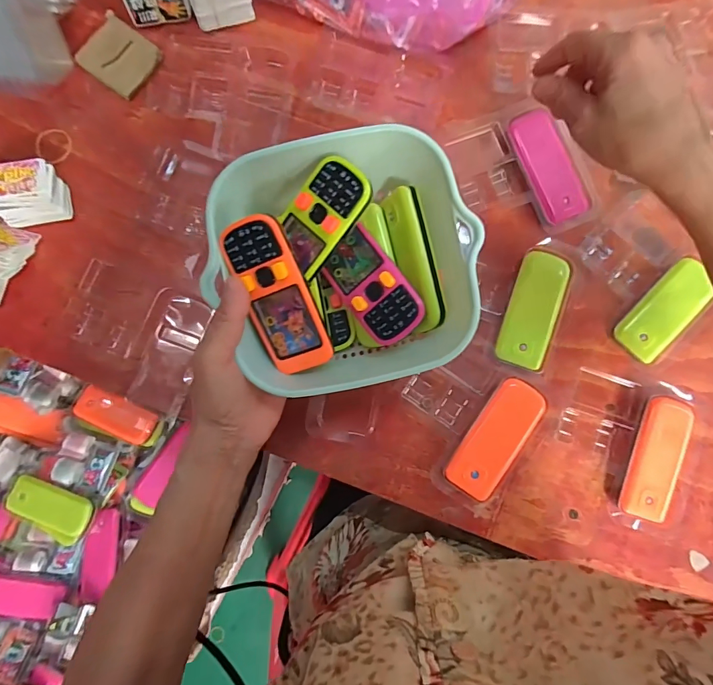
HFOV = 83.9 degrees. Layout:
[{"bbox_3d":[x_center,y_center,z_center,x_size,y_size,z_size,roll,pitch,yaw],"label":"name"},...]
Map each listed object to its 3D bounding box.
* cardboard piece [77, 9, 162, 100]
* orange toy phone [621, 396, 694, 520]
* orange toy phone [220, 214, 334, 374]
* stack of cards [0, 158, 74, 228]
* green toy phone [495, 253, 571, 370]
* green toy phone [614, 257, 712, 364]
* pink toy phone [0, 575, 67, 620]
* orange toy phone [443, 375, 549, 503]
[{"bbox_3d":[-0.223,-0.269,0.372,0.067,0.004,0.059,36,84,2],"label":"cardboard piece"},{"bbox_3d":[0.258,0.100,0.345,0.044,0.021,0.103,18,83,0],"label":"orange toy phone"},{"bbox_3d":[-0.053,-0.030,0.262,0.045,0.010,0.104,-19,108,18],"label":"orange toy phone"},{"bbox_3d":[-0.282,-0.126,0.339,0.054,0.033,0.043,-6,84,-3],"label":"stack of cards"},{"bbox_3d":[0.158,-0.028,0.354,0.044,0.013,0.102,18,84,0],"label":"green toy phone"},{"bbox_3d":[0.276,-0.028,0.354,0.044,0.009,0.092,36,98,2],"label":"green toy phone"},{"bbox_3d":[-0.409,0.305,0.474,0.099,0.014,0.041,20,83,-15],"label":"pink toy phone"},{"bbox_3d":[0.121,0.082,0.344,0.045,0.018,0.104,35,84,1],"label":"orange toy phone"}]

